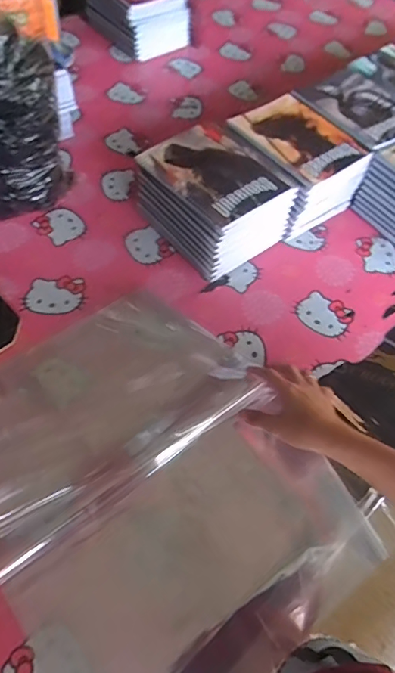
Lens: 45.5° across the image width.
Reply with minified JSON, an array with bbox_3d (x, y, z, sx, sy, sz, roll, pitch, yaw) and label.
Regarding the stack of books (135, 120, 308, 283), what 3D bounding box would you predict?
[{"bbox_3d":[0.031,-0.225,0.763,0.180,0.118,0.196,-31,64,-22],"label":"stack of books"}]

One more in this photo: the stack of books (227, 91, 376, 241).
[{"bbox_3d":[0.163,-0.298,0.821,0.171,0.122,0.200,-32,65,-23],"label":"stack of books"}]

